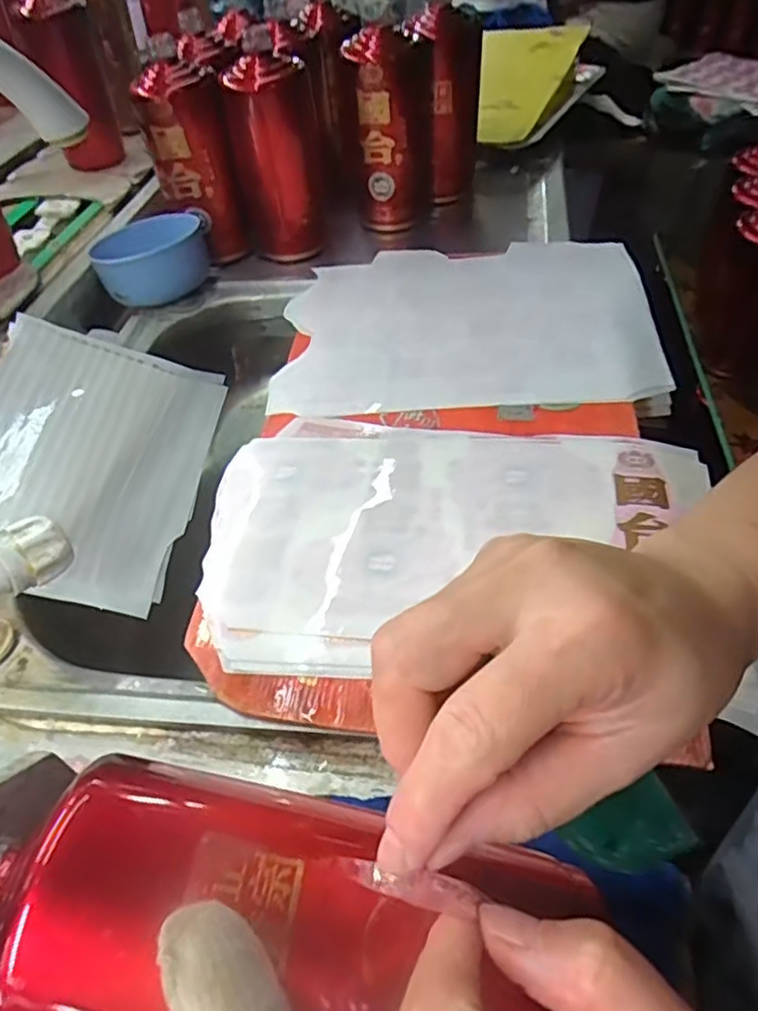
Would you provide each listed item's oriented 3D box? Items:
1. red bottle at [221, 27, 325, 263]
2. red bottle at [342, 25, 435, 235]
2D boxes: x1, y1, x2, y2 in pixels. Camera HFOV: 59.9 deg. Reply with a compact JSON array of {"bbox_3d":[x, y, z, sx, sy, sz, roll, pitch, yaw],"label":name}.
[{"bbox_3d":[-0.100,-0.350,0.654,0.082,0.176,0.065,-7,47,-4],"label":"red bottle"},{"bbox_3d":[0.014,-0.365,0.658,0.073,0.181,0.074,4,47,6],"label":"red bottle"}]

